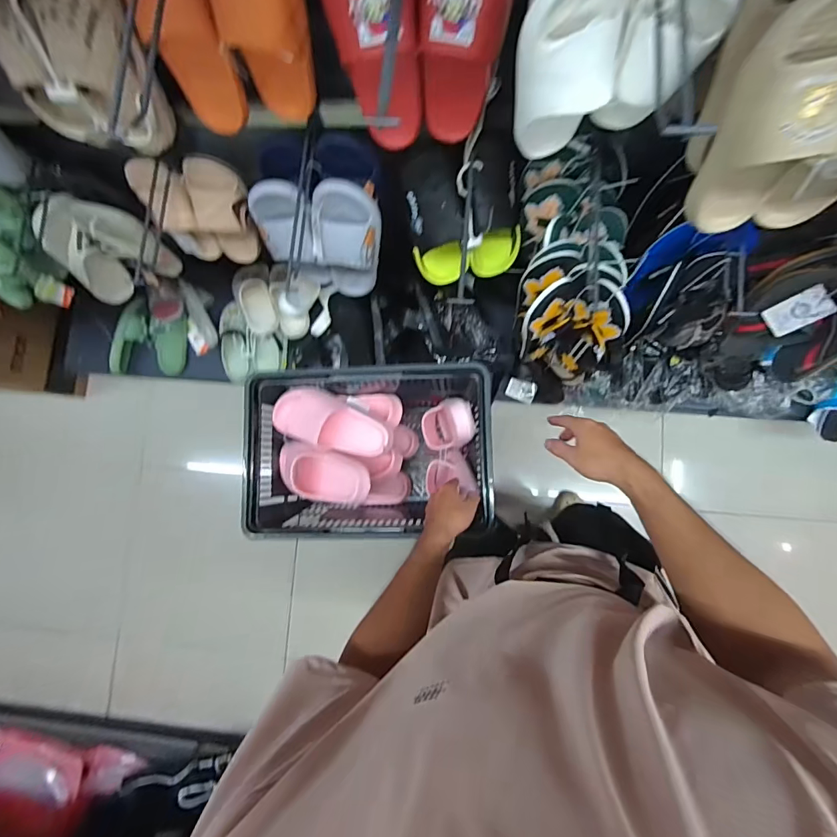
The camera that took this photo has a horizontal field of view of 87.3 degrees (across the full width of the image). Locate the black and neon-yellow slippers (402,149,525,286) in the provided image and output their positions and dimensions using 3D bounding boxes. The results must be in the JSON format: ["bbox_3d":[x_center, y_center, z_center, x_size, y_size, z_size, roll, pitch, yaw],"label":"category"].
[{"bbox_3d":[0.102,-0.387,0.883,0.241,0.274,0.103,-11,52,-1],"label":"black and neon-yellow slippers"}]

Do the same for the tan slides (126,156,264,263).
[{"bbox_3d":[-0.457,-0.448,0.965,0.210,0.262,0.103,-5,83,4],"label":"tan slides"}]

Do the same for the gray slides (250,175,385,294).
[{"bbox_3d":[-0.194,-0.366,0.901,0.238,0.257,0.111,7,84,5],"label":"gray slides"}]

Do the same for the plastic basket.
[{"bbox_3d":[-0.093,0.074,0.971,0.478,0.287,0.331,-2,84,4],"label":"plastic basket"}]

